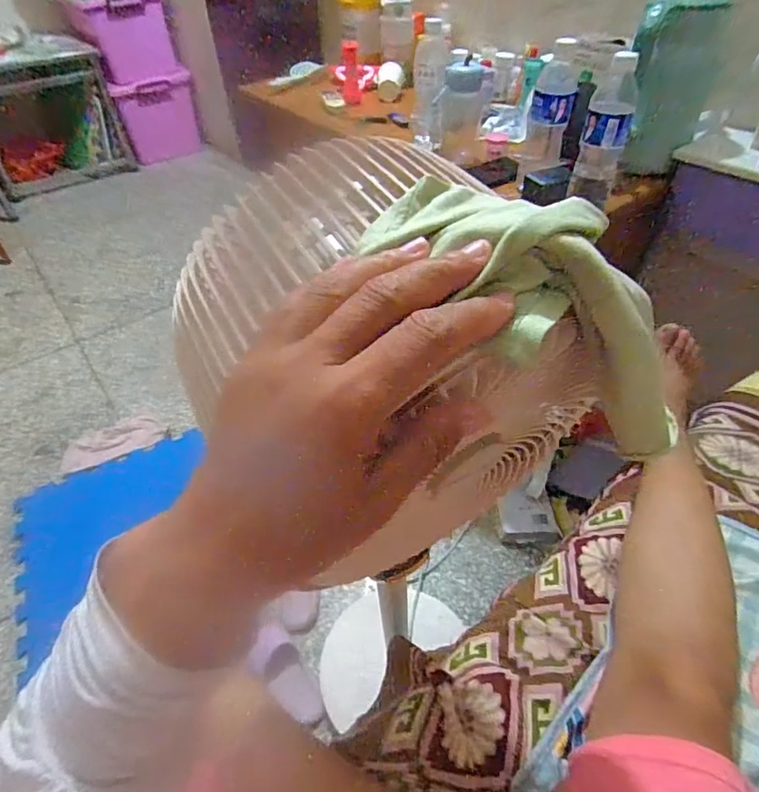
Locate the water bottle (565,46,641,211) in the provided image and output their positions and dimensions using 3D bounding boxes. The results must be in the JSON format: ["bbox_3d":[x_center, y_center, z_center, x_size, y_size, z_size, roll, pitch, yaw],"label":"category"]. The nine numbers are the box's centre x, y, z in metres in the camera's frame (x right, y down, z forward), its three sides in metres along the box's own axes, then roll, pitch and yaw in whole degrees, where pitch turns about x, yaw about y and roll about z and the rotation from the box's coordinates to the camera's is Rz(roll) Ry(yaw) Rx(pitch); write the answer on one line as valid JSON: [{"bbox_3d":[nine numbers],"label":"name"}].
[{"bbox_3d":[0.318,-0.364,0.700,0.061,0.187,0.052,16,49,18],"label":"water bottle"}]

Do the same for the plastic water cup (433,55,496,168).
[{"bbox_3d":[0.156,-0.540,0.953,0.093,0.171,0.092,5,46,7],"label":"plastic water cup"}]

